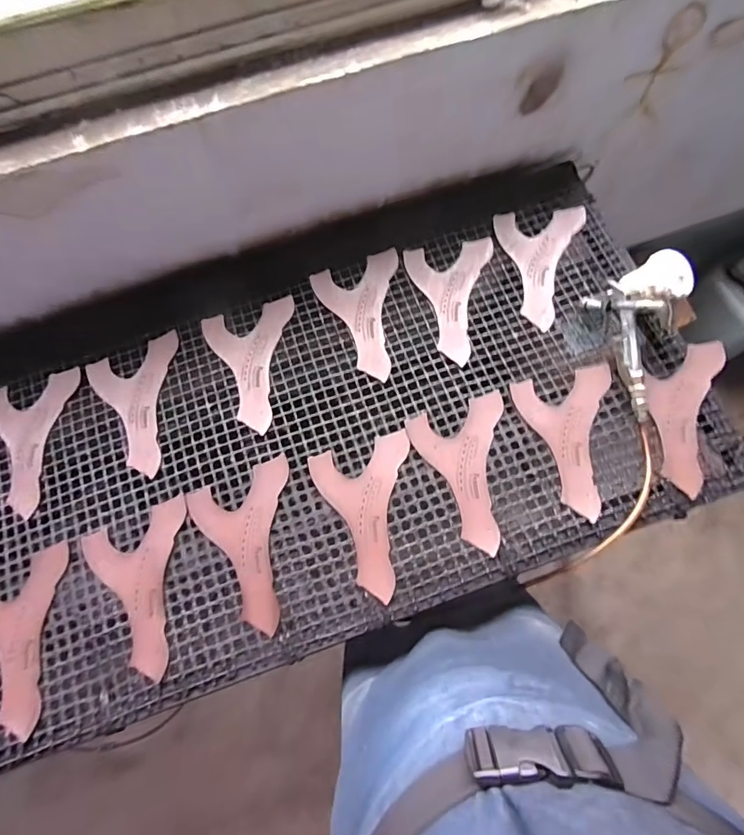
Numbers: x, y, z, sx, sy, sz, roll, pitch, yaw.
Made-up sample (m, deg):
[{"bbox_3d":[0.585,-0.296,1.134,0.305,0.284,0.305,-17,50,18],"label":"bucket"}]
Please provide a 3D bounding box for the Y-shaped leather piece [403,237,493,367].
[{"bbox_3d":[0.140,-0.189,0.705,0.141,0.008,0.210,-8,73,-1],"label":"Y-shaped leather piece"}]

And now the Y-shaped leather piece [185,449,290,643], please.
[{"bbox_3d":[-0.157,0.176,0.601,0.144,0.008,0.210,-23,74,-2],"label":"Y-shaped leather piece"}]

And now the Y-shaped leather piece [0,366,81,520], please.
[{"bbox_3d":[-0.511,0.038,0.666,0.147,0.006,0.205,-17,75,-2],"label":"Y-shaped leather piece"}]

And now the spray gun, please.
[{"bbox_3d":[0.402,-0.117,0.613,0.108,0.110,0.200,-17,73,-3],"label":"spray gun"}]

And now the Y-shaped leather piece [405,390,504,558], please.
[{"bbox_3d":[0.149,0.078,0.623,0.141,0.006,0.211,-16,73,-3],"label":"Y-shaped leather piece"}]

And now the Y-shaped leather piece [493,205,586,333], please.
[{"bbox_3d":[0.286,-0.246,0.711,0.140,0.012,0.212,-6,76,6],"label":"Y-shaped leather piece"}]

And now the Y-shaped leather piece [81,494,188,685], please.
[{"bbox_3d":[-0.332,0.230,0.598,0.137,0.006,0.222,-4,73,1],"label":"Y-shaped leather piece"}]

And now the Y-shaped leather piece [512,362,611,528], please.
[{"bbox_3d":[0.301,0.034,0.630,0.144,0.008,0.209,-12,71,1],"label":"Y-shaped leather piece"}]

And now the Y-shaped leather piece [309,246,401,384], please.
[{"bbox_3d":[0.000,-0.163,0.699,0.142,0.009,0.207,-19,73,-4],"label":"Y-shaped leather piece"}]

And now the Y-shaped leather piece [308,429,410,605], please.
[{"bbox_3d":[0.008,0.136,0.610,0.141,0.005,0.208,-17,73,-3],"label":"Y-shaped leather piece"}]

